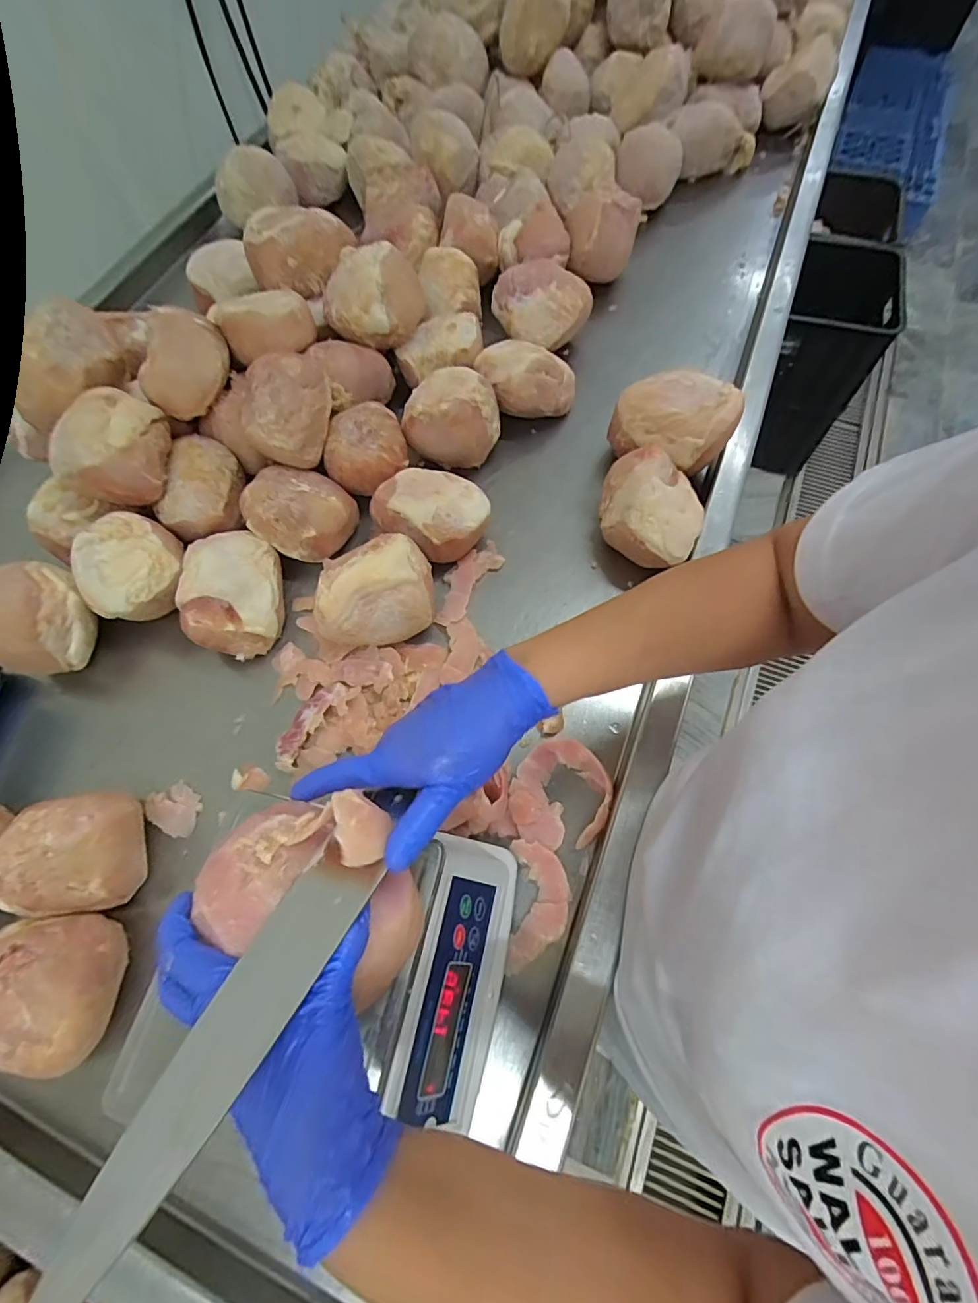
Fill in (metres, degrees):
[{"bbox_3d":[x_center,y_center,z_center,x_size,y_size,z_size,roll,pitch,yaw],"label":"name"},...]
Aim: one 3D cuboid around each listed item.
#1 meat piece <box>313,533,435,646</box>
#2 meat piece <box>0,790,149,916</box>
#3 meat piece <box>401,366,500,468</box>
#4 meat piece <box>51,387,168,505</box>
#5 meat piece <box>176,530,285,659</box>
[{"bbox_3d":[-0.129,-0.068,0.578,0.130,0.089,0.101,-12,67,-3],"label":"meat piece"},{"bbox_3d":[-0.397,0.189,0.493,0.104,0.066,0.110,-3,66,1],"label":"meat piece"},{"bbox_3d":[-0.047,-0.325,0.699,0.124,0.084,0.112,2,67,3],"label":"meat piece"},{"bbox_3d":[-0.444,-0.243,0.617,0.109,0.086,0.131,-1,66,2],"label":"meat piece"},{"bbox_3d":[-0.302,-0.076,0.612,0.100,0.065,0.155,-9,66,-1],"label":"meat piece"}]

